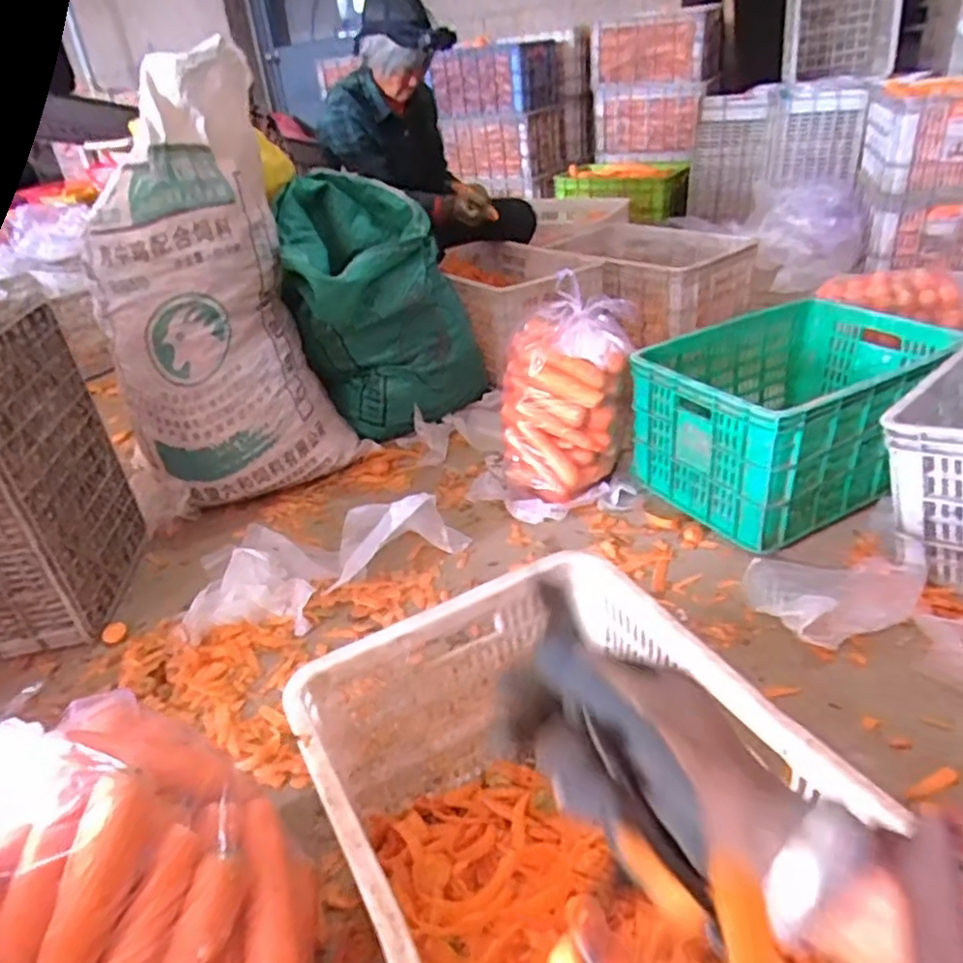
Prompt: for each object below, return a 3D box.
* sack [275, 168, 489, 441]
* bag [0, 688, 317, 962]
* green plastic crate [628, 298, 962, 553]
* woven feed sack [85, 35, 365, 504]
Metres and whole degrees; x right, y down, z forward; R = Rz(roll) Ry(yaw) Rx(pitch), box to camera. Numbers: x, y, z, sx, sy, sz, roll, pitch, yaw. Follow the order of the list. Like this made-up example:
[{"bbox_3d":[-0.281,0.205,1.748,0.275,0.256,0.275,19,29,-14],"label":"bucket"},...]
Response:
[{"bbox_3d":[-0.213,-0.383,1.575,0.397,0.476,0.338,-13,32,-11],"label":"sack"},{"bbox_3d":[-0.321,0.358,0.634,0.343,0.234,0.242,5,33,18],"label":"bag"},{"bbox_3d":[0.565,-0.137,1.313,0.539,0.253,0.373,-27,36,-30],"label":"green plastic crate"},{"bbox_3d":[-0.512,-0.339,1.334,0.390,0.725,0.209,-22,34,-23],"label":"woven feed sack"}]

